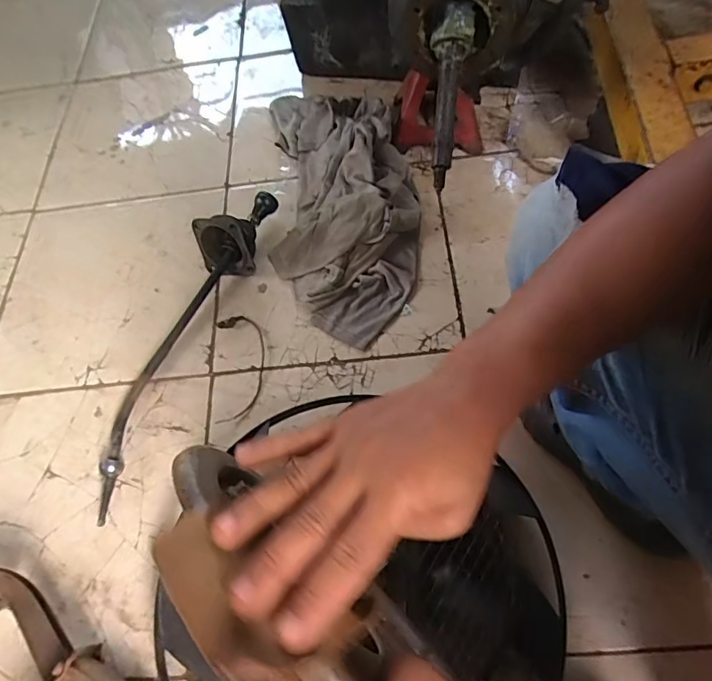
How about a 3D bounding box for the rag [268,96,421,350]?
[{"bbox_3d":[-0.024,-0.267,0.916,0.261,0.082,0.562,-4,63,2],"label":"rag"}]

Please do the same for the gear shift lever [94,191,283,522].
[{"bbox_3d":[-0.283,-0.021,0.804,0.114,0.106,0.596,15,65,11],"label":"gear shift lever"}]

